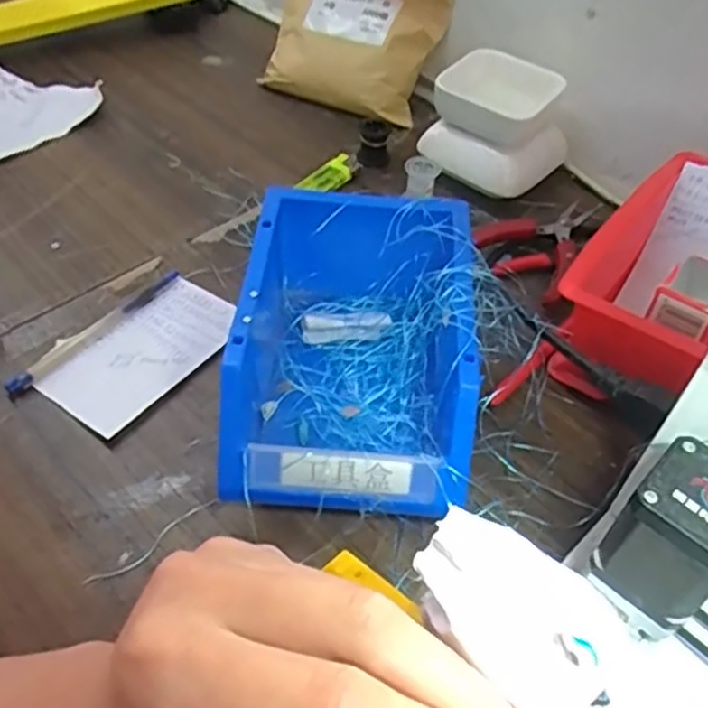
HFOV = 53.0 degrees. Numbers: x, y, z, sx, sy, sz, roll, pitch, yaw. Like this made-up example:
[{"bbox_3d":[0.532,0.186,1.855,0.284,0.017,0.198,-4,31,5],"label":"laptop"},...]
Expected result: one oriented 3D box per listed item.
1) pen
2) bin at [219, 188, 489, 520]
[{"bbox_3d":[-0.162,-0.017,0.452,0.013,0.006,0.133,31,52,23],"label":"pen"},{"bbox_3d":[0.001,0.000,0.396,0.120,0.089,0.181,5,47,1],"label":"bin"}]

